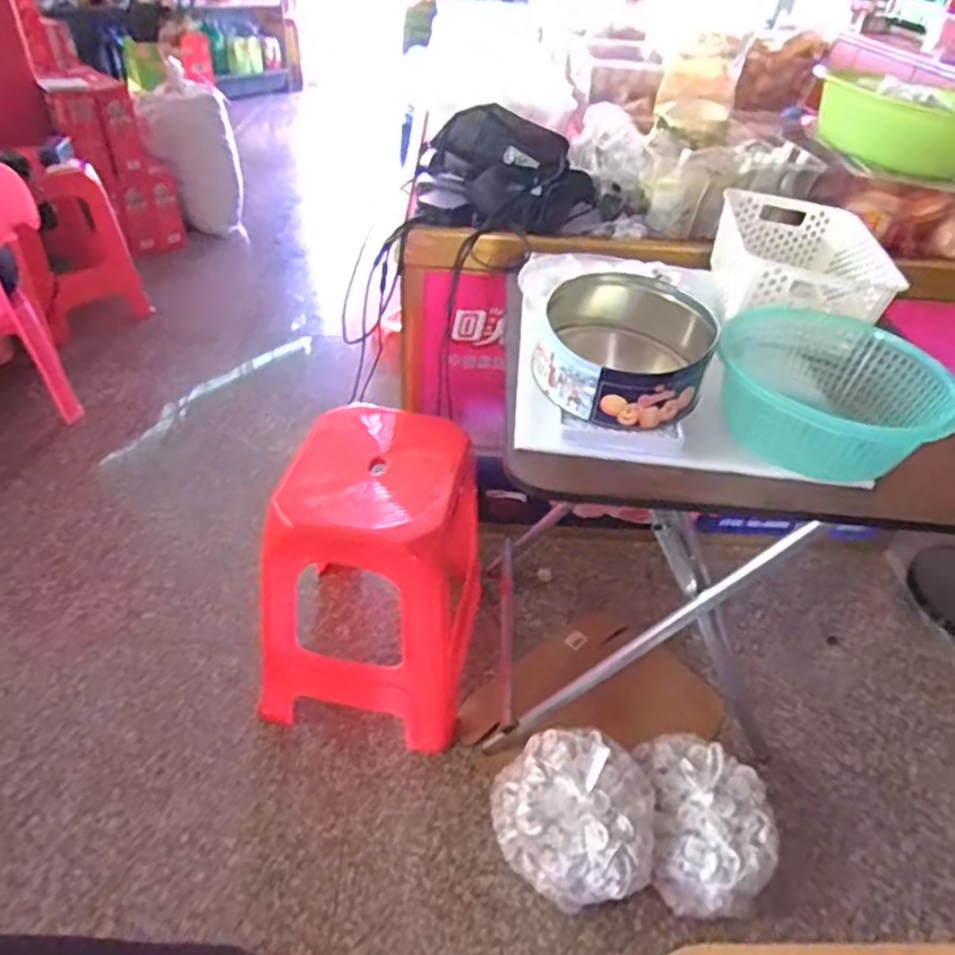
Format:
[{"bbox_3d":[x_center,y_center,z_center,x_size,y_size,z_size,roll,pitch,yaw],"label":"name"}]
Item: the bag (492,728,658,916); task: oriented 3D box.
[{"bbox_3d":[0.146,0.501,1.001,0.193,0.158,0.251,-25,49,-30],"label":"bag"}]

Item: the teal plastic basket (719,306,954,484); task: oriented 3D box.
[{"bbox_3d":[0.369,-0.088,0.714,0.223,0.090,0.188,14,42,10],"label":"teal plastic basket"}]

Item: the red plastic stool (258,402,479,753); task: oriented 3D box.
[{"bbox_3d":[-0.163,0.155,1.164,0.324,0.463,0.369,9,41,4],"label":"red plastic stool"}]

